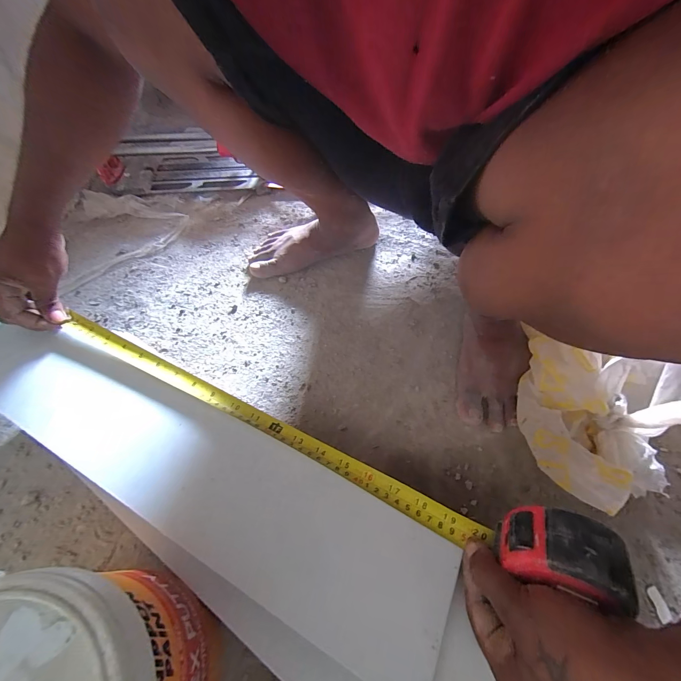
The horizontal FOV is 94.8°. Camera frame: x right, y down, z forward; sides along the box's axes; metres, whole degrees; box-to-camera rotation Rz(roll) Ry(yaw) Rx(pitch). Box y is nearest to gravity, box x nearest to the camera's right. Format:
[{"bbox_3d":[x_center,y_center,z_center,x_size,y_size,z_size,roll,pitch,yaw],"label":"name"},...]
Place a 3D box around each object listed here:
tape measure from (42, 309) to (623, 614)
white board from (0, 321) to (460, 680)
[{"bbox_3d":[-0.069,0.079,0.307,0.539,0.079,0.040,18,57,22],"label":"tape measure"},{"bbox_3d":[-0.148,0.112,0.294,0.497,0.009,0.104,23,59,14],"label":"white board"}]

